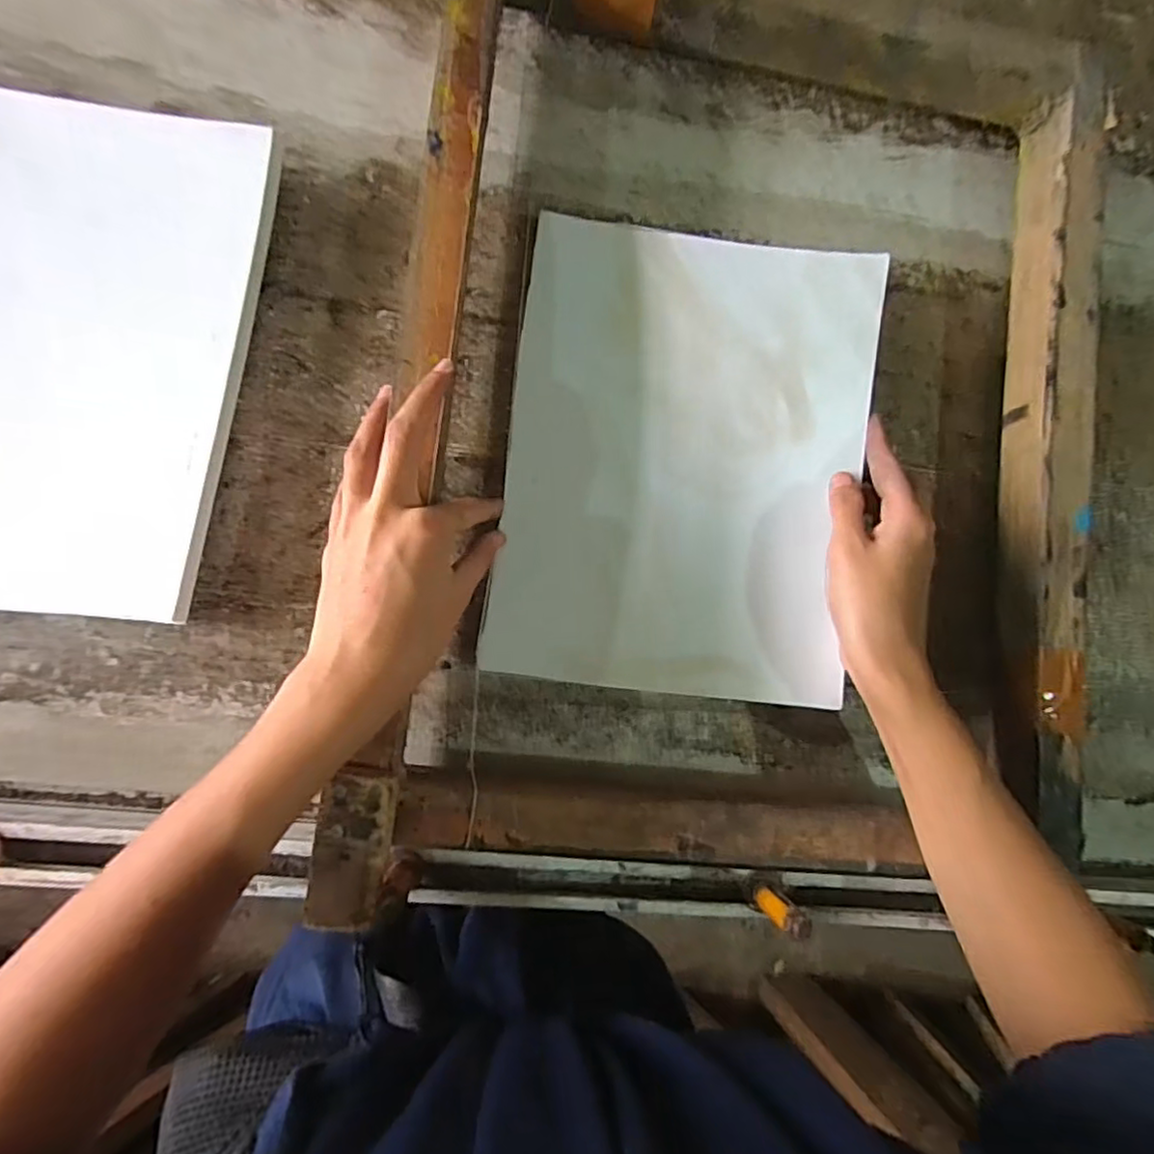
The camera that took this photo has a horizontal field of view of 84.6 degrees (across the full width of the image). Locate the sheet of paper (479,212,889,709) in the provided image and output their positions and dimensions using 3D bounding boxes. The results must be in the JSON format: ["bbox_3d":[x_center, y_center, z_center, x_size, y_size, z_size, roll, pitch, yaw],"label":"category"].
[{"bbox_3d":[0.064,-0.069,0.368,0.201,0.011,0.263,7,86,-3],"label":"sheet of paper"}]

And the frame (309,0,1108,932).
[{"bbox_3d":[0.104,-0.081,0.363,0.398,0.056,0.520,8,84,-8],"label":"frame"}]

